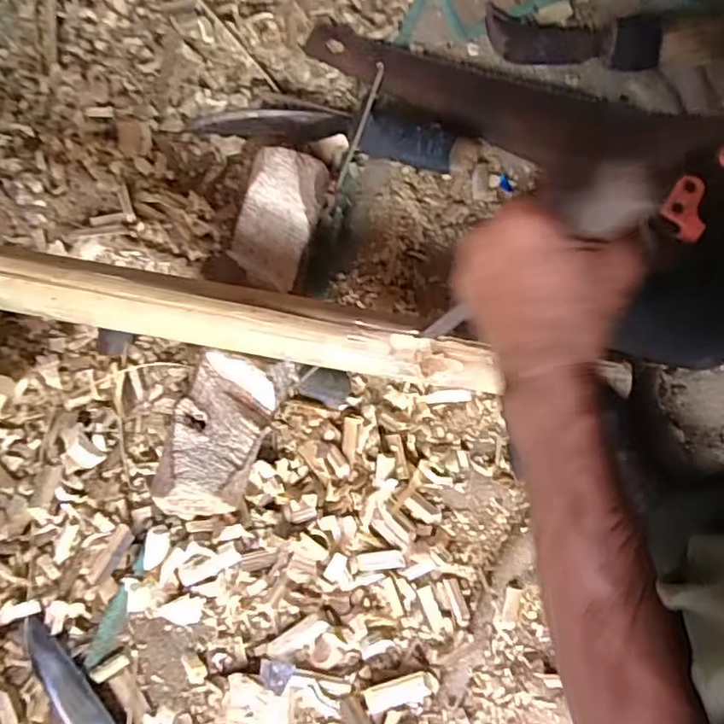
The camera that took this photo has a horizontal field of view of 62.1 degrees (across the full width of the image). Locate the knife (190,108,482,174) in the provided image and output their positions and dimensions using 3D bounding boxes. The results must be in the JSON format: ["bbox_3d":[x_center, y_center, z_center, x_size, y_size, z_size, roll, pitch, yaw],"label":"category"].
[{"bbox_3d":[-0.026,-0.241,0.607,0.279,0.026,0.055,10,79,2],"label":"knife"}]

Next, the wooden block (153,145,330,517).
[{"bbox_3d":[-0.099,-0.030,0.545,0.088,0.060,0.333,10,79,2],"label":"wooden block"}]

